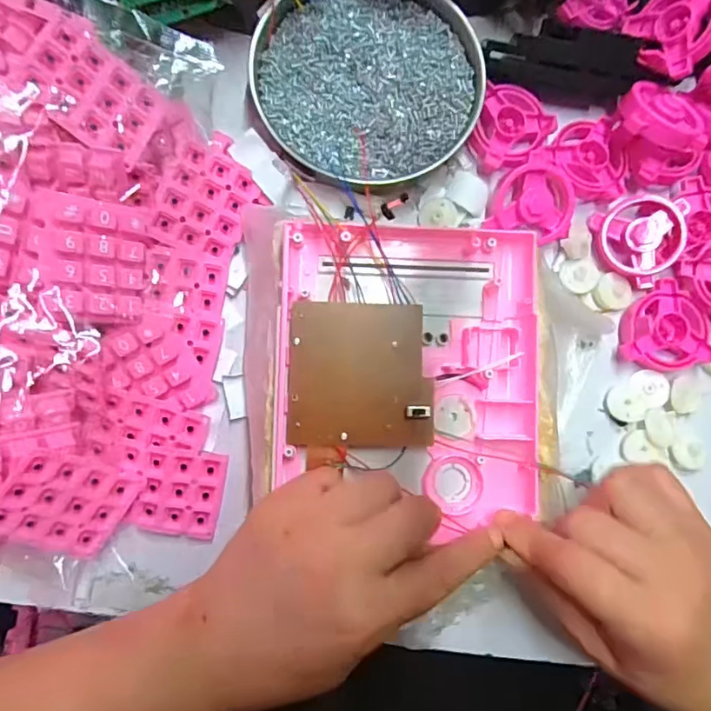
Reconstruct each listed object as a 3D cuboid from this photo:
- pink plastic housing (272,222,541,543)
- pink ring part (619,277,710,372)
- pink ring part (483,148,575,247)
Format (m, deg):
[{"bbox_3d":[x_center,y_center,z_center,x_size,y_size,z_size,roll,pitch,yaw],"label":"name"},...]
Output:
[{"bbox_3d":[0.028,0.008,0.277,0.134,0.021,0.152,1,84,-3],"label":"pink plastic housing"},{"bbox_3d":[0.184,-0.017,0.322,0.052,0.013,0.052,0,83,-4],"label":"pink ring part"},{"bbox_3d":[0.108,-0.098,0.322,0.049,0.013,0.050,11,83,-3],"label":"pink ring part"}]

